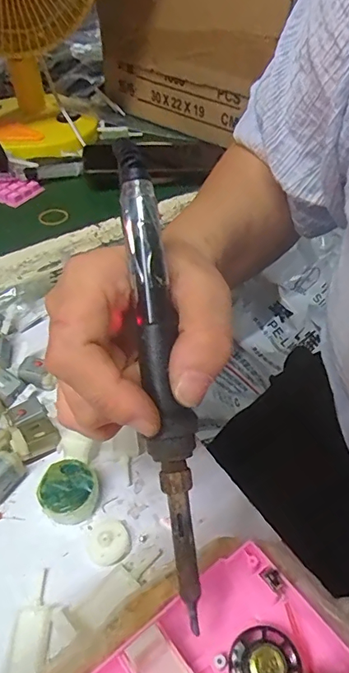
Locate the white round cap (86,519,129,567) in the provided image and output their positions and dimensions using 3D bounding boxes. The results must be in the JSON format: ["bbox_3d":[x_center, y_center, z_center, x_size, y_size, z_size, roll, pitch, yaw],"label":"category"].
[{"bbox_3d":[-0.037,0.112,0.256,0.022,0.005,0.024,0,46,0],"label":"white round cap"}]

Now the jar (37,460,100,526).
[{"bbox_3d":[-0.060,0.089,0.271,0.032,0.016,0.032,0,46,0],"label":"jar"}]

